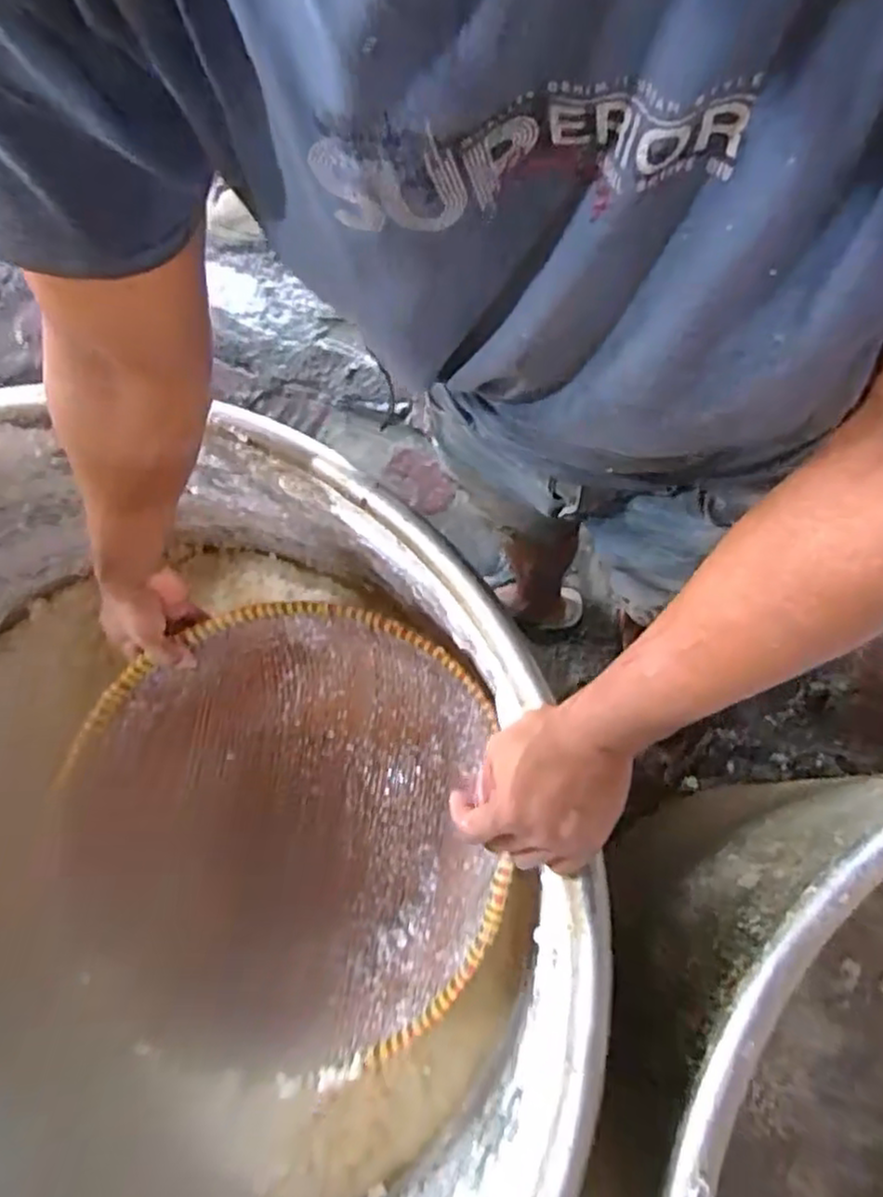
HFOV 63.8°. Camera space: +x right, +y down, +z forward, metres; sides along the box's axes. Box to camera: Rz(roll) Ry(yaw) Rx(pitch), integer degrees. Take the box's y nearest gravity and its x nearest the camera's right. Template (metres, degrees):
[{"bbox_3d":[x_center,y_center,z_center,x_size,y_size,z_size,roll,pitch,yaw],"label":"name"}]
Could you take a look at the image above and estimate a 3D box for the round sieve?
[{"bbox_3d":[-0.135,0.232,0.709,0.365,0.172,0.408,-6,73,-1],"label":"round sieve"}]

